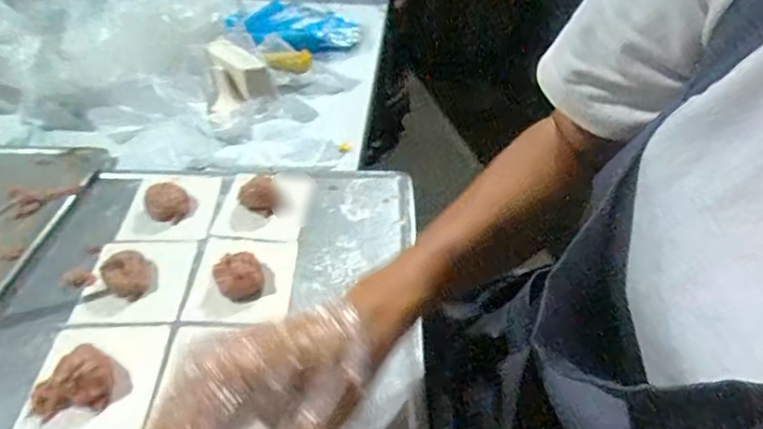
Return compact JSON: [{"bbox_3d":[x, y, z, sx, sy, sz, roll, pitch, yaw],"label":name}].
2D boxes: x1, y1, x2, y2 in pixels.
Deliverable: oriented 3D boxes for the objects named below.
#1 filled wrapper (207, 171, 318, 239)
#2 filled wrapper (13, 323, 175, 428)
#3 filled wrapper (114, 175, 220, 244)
[{"bbox_3d":[-0.101,-0.016,0.489,0.080,0.018,0.084,0,38,-1],"label":"filled wrapper"},{"bbox_3d":[-0.180,0.097,0.346,0.075,0.027,0.087,-1,38,-3],"label":"filled wrapper"},{"bbox_3d":[-0.186,-0.014,0.489,0.075,0.025,0.087,-2,38,-3],"label":"filled wrapper"}]

